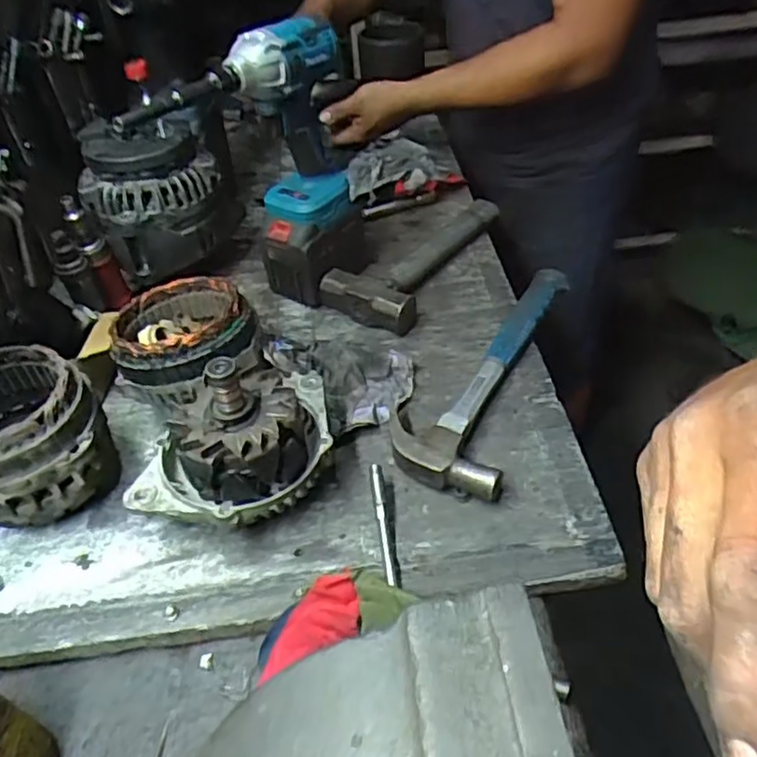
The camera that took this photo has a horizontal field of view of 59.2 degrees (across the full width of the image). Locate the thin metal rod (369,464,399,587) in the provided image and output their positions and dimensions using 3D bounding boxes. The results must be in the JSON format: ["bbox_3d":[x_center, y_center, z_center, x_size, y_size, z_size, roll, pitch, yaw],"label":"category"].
[{"bbox_3d":[0.004,0.117,0.542,0.009,0.008,0.101,-9,63,-2],"label":"thin metal rod"}]

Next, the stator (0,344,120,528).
[{"bbox_3d":[-0.304,0.063,0.564,0.131,0.124,0.136,-4,42,3],"label":"stator"}]

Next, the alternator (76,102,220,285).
[{"bbox_3d":[-0.255,-0.213,0.760,0.148,0.127,0.134,-18,43,-12],"label":"alternator"}]

